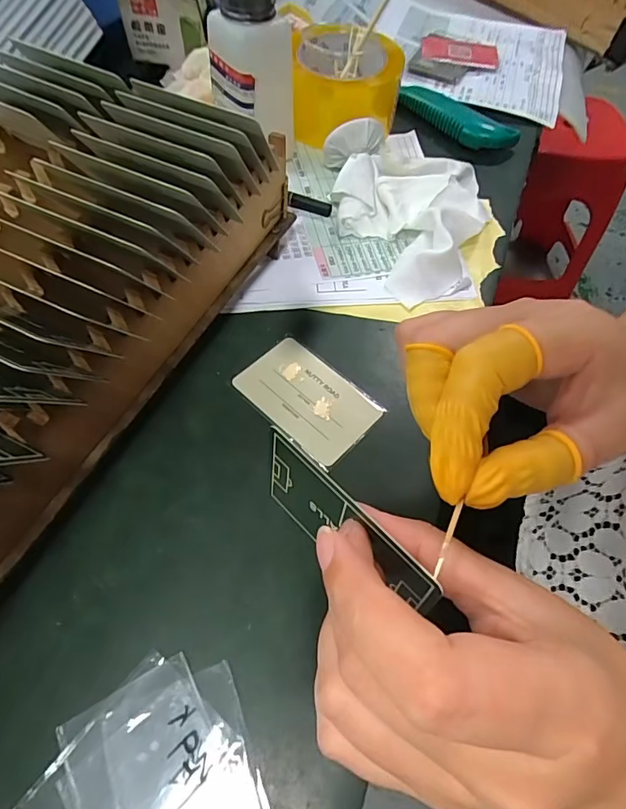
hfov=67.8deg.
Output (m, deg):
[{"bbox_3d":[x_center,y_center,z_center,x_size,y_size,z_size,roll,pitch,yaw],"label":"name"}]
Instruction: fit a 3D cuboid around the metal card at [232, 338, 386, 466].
[{"bbox_3d":[-0.003,-0.006,0.293,0.084,0.004,0.055,40,64,18],"label":"metal card"}]

